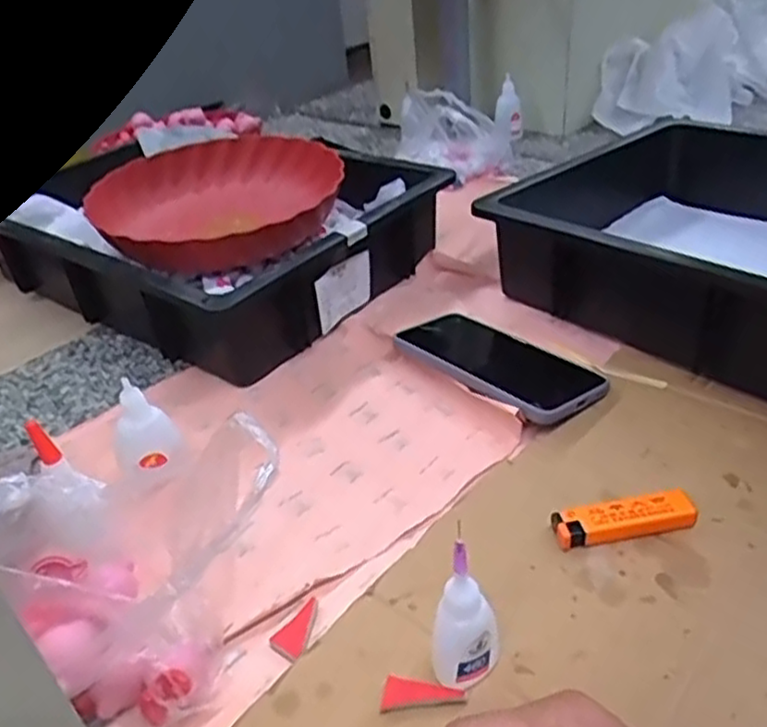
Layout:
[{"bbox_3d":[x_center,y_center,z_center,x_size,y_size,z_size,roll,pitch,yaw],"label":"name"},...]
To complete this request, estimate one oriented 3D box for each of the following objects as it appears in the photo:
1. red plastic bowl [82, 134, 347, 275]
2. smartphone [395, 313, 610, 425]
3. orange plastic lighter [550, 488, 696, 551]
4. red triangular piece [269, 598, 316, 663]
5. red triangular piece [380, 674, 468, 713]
[{"bbox_3d":[-0.162,-0.160,0.720,0.229,0.055,0.244,-4,34,5],"label":"red plastic bowl"},{"bbox_3d":[0.088,-0.003,0.565,0.083,0.011,0.170,-20,32,-34],"label":"smartphone"},{"bbox_3d":[0.139,0.091,0.423,0.079,0.016,0.022,-8,34,-1],"label":"orange plastic lighter"},{"bbox_3d":[-0.044,0.143,0.392,0.020,0.004,0.035,19,42,33],"label":"red triangular piece"},{"bbox_3d":[0.019,0.158,0.354,0.041,0.006,0.018,-5,34,3],"label":"red triangular piece"}]

